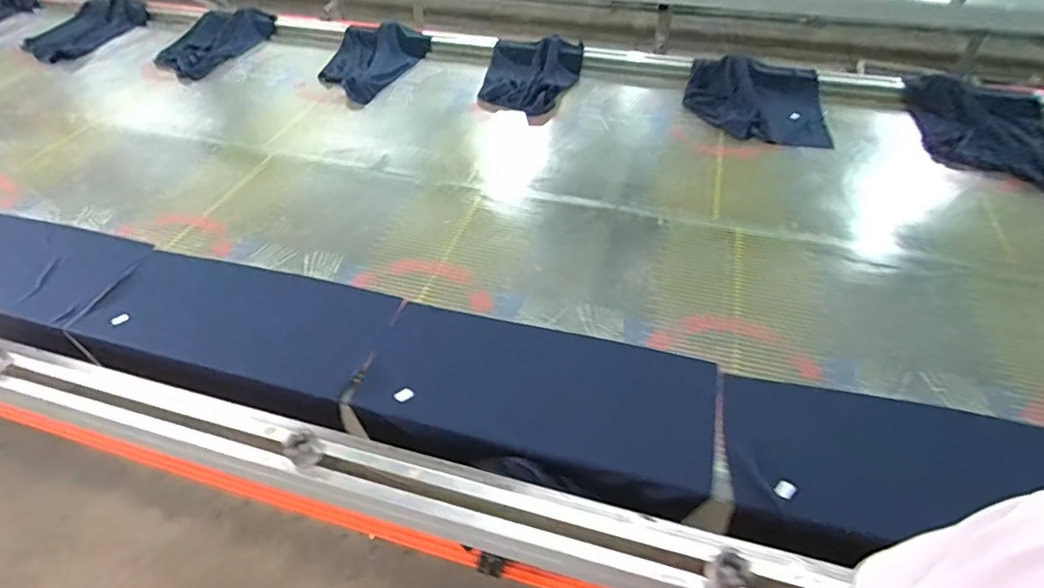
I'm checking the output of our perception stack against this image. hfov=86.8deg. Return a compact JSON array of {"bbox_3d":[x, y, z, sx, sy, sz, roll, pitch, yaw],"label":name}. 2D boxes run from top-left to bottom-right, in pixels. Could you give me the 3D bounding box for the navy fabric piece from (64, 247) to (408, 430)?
[{"bbox_3d":[-0.460,0.055,0.889,0.480,0.042,0.252,11,47,12],"label":"navy fabric piece"}]

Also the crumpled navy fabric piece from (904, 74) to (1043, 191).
[{"bbox_3d":[1.044,-0.369,1.206,0.331,0.066,0.361,13,47,13],"label":"crumpled navy fabric piece"}]

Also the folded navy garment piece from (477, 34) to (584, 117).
[{"bbox_3d":[0.017,-0.569,1.424,0.251,0.069,0.297,9,47,10],"label":"folded navy garment piece"}]

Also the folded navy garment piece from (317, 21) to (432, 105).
[{"bbox_3d":[-0.417,-0.633,1.495,0.269,0.052,0.367,10,47,11],"label":"folded navy garment piece"}]

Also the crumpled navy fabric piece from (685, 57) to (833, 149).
[{"bbox_3d":[0.554,-0.472,1.302,0.321,0.075,0.382,9,47,10],"label":"crumpled navy fabric piece"}]

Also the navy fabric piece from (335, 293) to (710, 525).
[{"bbox_3d":[0.016,0.146,0.784,0.491,0.024,0.249,11,46,11],"label":"navy fabric piece"}]

